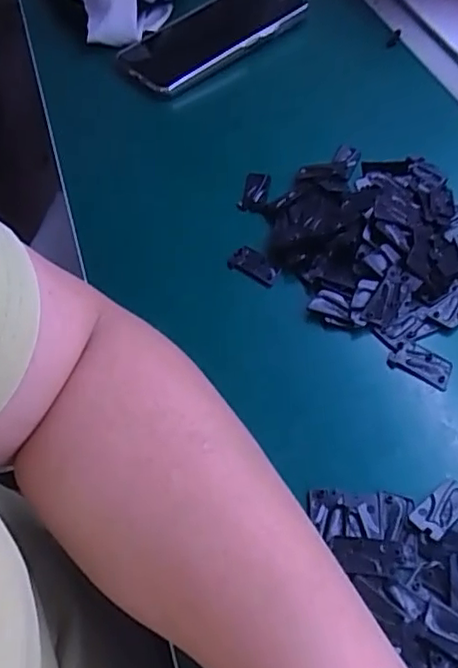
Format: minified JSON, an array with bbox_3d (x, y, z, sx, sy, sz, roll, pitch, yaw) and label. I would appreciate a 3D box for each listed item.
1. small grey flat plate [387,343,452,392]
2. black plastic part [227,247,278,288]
[{"bbox_3d":[0.104,0.016,0.334,0.032,0.004,0.017,25,60,21],"label":"small grey flat plate"},{"bbox_3d":[0.016,-0.042,0.387,0.032,0.008,0.017,29,62,23],"label":"black plastic part"}]

